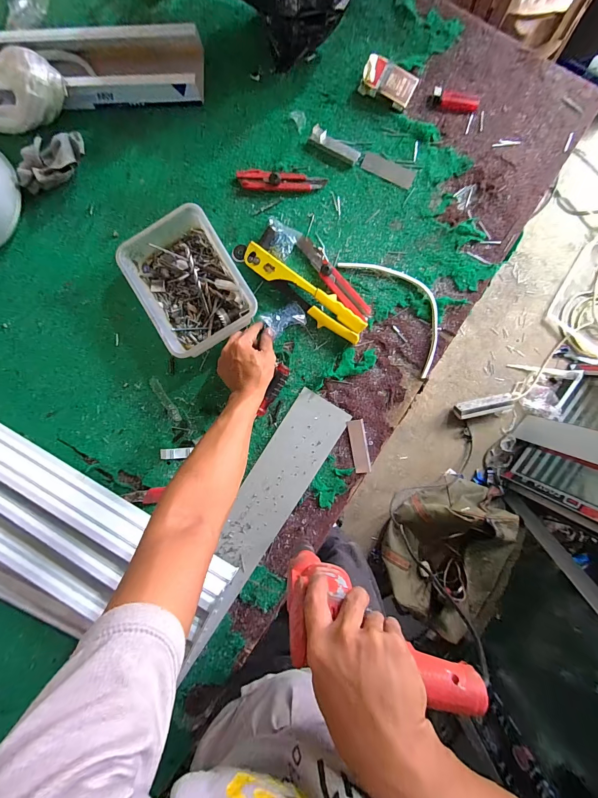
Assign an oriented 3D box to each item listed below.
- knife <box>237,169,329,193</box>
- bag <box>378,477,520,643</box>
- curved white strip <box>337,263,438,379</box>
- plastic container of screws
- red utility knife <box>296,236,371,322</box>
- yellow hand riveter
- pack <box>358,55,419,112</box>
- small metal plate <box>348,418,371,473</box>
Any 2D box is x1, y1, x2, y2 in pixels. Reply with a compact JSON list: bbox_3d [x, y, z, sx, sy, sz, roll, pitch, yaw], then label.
[{"bbox_3d":[-0.033,-0.387,0.575,0.156,0.015,0.034,8,91,2],"label":"knife"},{"bbox_3d":[0.514,0.528,1.119,0.383,0.216,0.487,19,91,3],"label":"bag"},{"bbox_3d":[0.184,-0.167,0.570,0.095,0.012,0.251,-36,89,2],"label":"curved white strip"},{"bbox_3d":[-0.189,-0.198,0.567,0.171,0.051,0.226,-32,89,2],"label":"plastic container of screws"},{"bbox_3d":[0.059,-0.212,0.569,0.038,0.023,0.180,-42,89,2],"label":"red utility knife"},{"bbox_3d":[-0.002,-0.192,0.566,0.269,0.031,0.048,37,91,1],"label":"yellow hand riveter"},{"bbox_3d":[0.154,-0.544,0.560,0.090,0.022,0.054,28,103,-5],"label":"pack"},{"bbox_3d":[0.109,0.085,0.576,0.030,0.009,0.094,-10,90,2],"label":"small metal plate"}]

